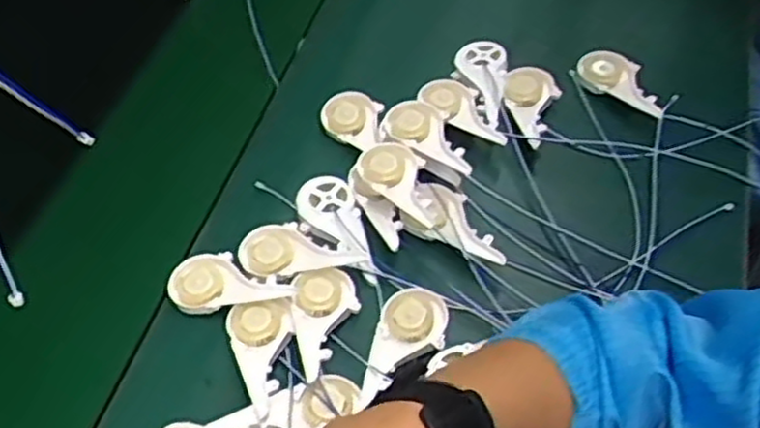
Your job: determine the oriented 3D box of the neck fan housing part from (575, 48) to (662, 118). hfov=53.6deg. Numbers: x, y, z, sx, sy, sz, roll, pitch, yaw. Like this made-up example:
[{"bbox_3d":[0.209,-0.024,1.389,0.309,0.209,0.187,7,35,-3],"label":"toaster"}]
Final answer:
[{"bbox_3d":[0.202,-0.110,0.625,0.083,0.012,0.044,34,62,23],"label":"neck fan housing part"}]

